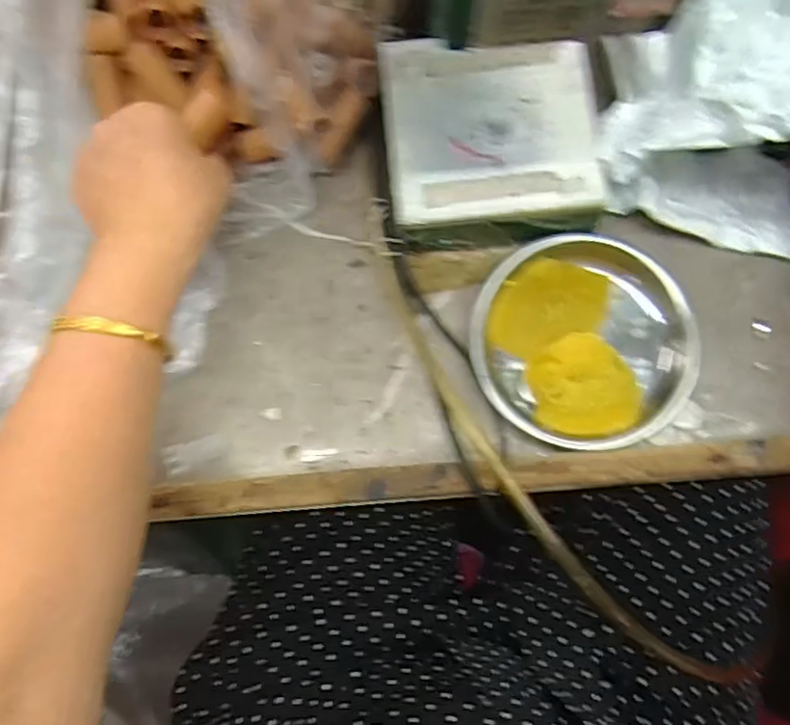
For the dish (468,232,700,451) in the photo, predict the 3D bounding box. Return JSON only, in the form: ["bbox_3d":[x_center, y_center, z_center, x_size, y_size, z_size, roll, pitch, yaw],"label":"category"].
[{"bbox_3d":[0.113,-0.013,0.398,0.125,0.018,0.130,0,79,0],"label":"dish"}]

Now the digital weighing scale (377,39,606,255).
[{"bbox_3d":[0.058,-0.136,0.412,0.124,0.049,0.122,-5,79,-1],"label":"digital weighing scale"}]

